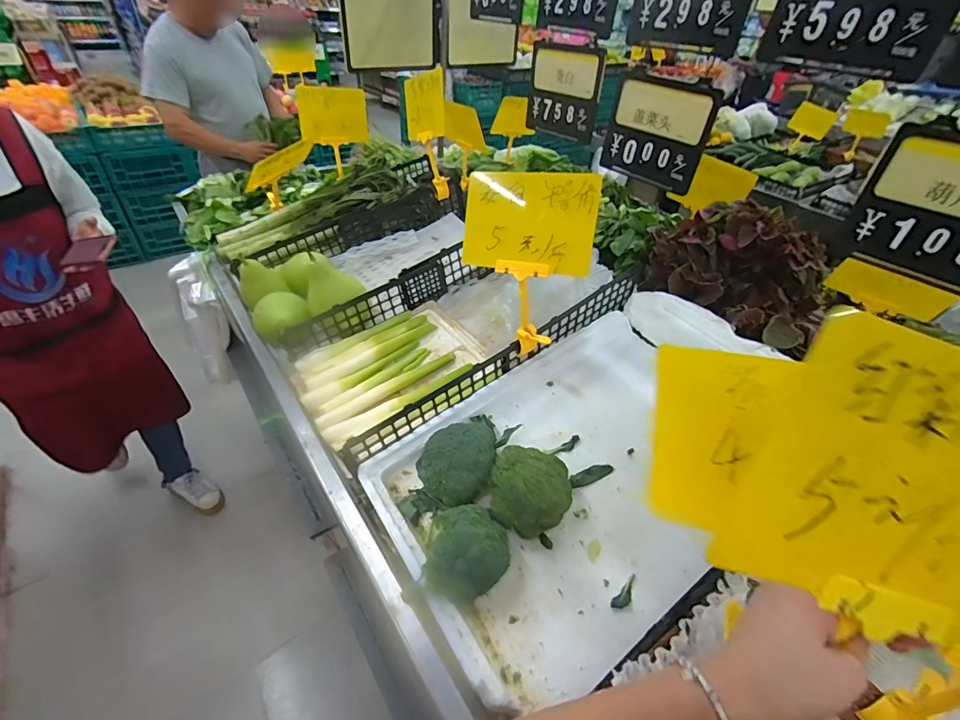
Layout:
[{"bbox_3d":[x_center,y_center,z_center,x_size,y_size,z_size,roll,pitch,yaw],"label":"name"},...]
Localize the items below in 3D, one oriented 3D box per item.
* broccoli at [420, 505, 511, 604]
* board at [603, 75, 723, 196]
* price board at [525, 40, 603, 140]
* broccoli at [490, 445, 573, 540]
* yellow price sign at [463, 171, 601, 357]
[{"bbox_3d":[-0.018,0.236,0.539,0.103,0.083,0.096,3,40,-2],"label":"broccoli"},{"bbox_3d":[0.360,-0.474,0.919,0.018,0.185,0.218,-23,46,-34],"label":"board"},{"bbox_3d":[0.200,-0.663,1.079,0.016,0.192,0.238,-20,43,-31],"label":"price board"},{"bbox_3d":[0.068,0.172,0.577,0.106,0.085,0.089,4,40,-1],"label":"broccoli"},{"bbox_3d":[0.073,-0.148,0.688,0.204,0.274,0.044,8,11,22],"label":"yellow price sign"}]

